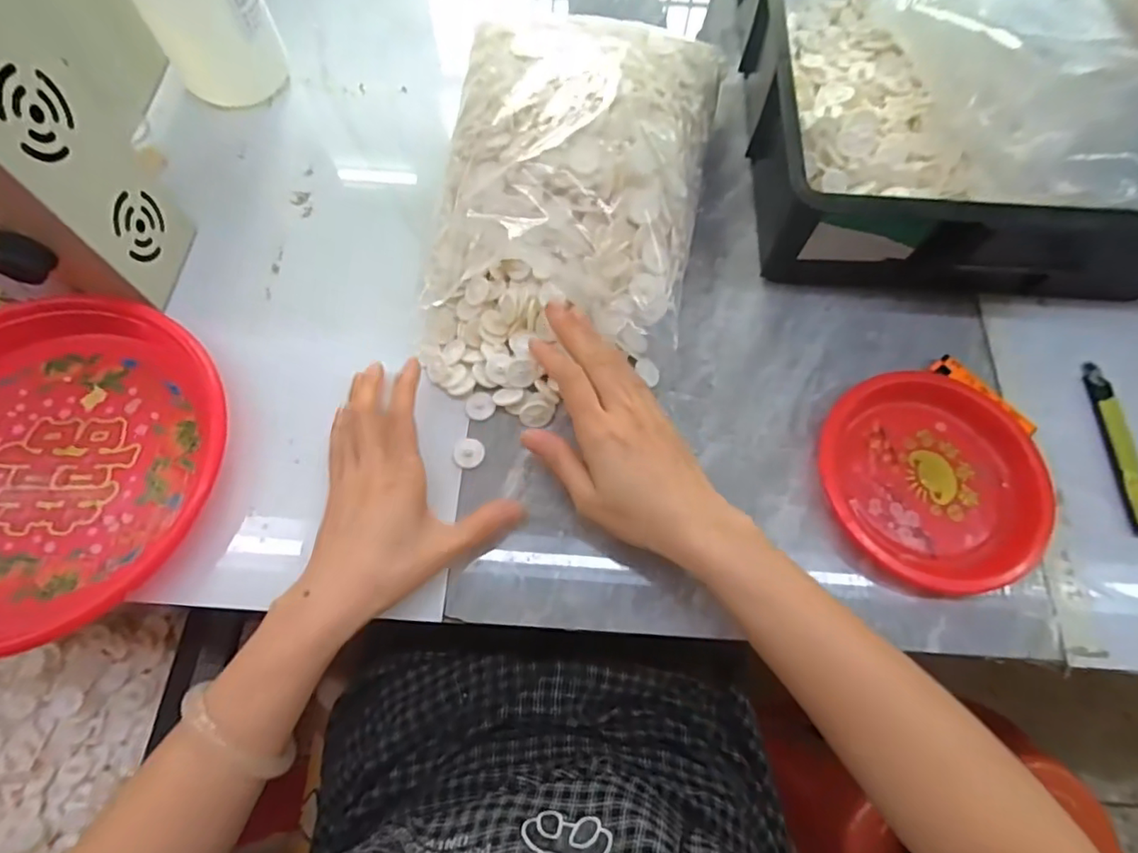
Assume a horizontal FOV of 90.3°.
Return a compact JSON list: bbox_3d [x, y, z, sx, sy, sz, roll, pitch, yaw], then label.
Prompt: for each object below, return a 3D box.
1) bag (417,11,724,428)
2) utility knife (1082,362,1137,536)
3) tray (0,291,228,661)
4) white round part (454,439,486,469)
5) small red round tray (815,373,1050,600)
[{"bbox_3d":[0.000,-0.170,0.424,0.191,0.091,0.310,11,68,2],"label":"bag"},{"bbox_3d":[0.395,0.012,0.405,0.016,0.015,0.127,7,68,0],"label":"utility knife"},{"bbox_3d":[-0.346,0.019,0.368,0.228,0.030,0.222,1,68,-2],"label":"tray"},{"bbox_3d":[-0.070,0.018,0.394,0.021,0.008,0.019,0,68,-3],"label":"white round part"},{"bbox_3d":[0.248,0.036,0.390,0.146,0.021,0.148,1,68,-2],"label":"small red round tray"}]

